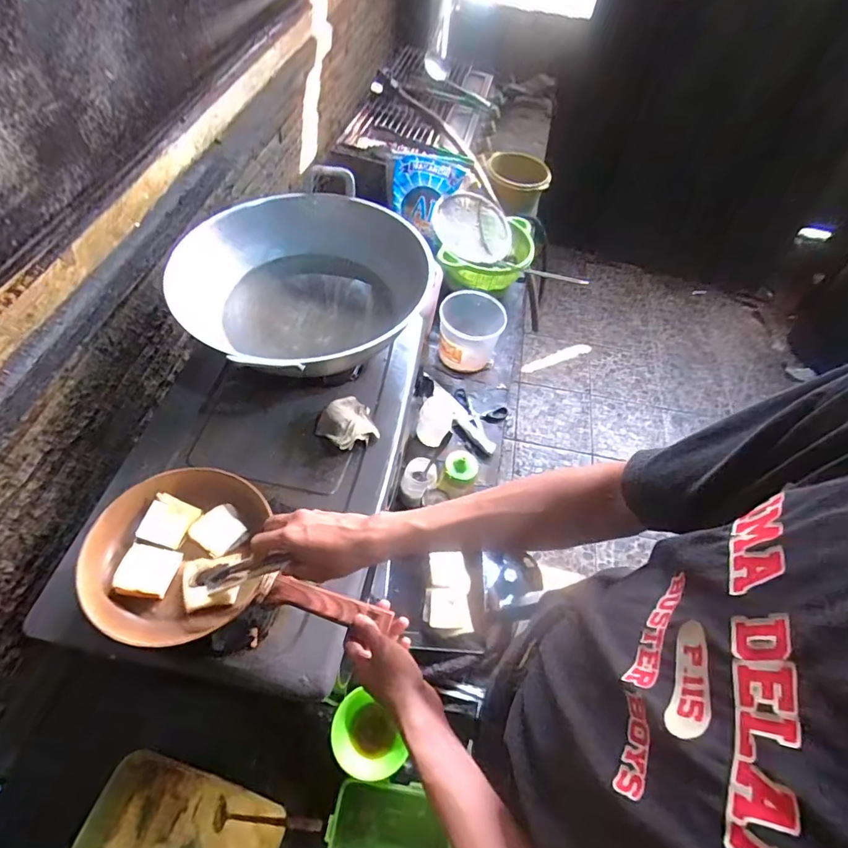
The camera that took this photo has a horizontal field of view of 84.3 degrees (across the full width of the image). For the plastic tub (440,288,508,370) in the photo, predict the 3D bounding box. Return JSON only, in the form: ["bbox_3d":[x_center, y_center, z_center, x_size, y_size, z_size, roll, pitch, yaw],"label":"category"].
[{"bbox_3d":[0.107,-0.217,1.081,0.139,0.123,0.152,2,56,-4],"label":"plastic tub"}]

